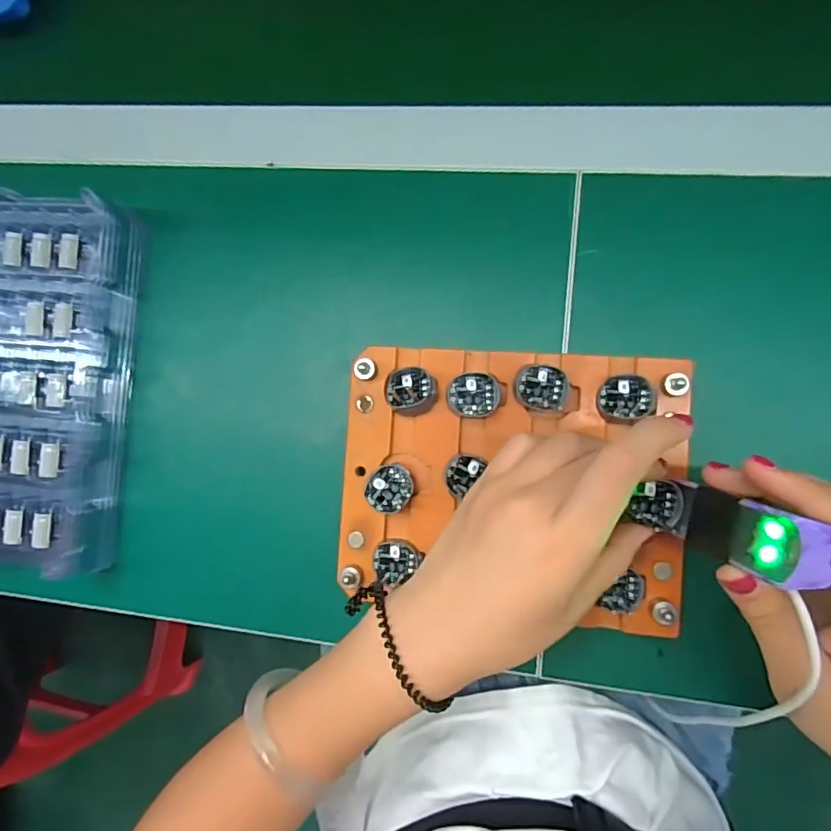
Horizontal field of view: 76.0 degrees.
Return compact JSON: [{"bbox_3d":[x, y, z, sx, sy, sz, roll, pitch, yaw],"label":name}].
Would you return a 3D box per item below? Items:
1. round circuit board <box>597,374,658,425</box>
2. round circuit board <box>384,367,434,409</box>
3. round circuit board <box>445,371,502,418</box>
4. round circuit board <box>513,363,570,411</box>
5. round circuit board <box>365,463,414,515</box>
[{"bbox_3d":[0.113,-0.009,0.288,0.028,0.009,0.025,-7,85,7],"label":"round circuit board"},{"bbox_3d":[-0.004,-0.016,0.305,0.029,0.005,0.025,11,82,23],"label":"round circuit board"},{"bbox_3d":[0.033,-0.011,0.302,0.028,0.009,0.024,-4,86,7],"label":"round circuit board"},{"bbox_3d":[0.070,-0.016,0.294,0.030,0.012,0.025,-3,86,7],"label":"round circuit board"},{"bbox_3d":[-0.015,0.042,0.307,0.027,0.005,0.027,-1,87,-9],"label":"round circuit board"}]

